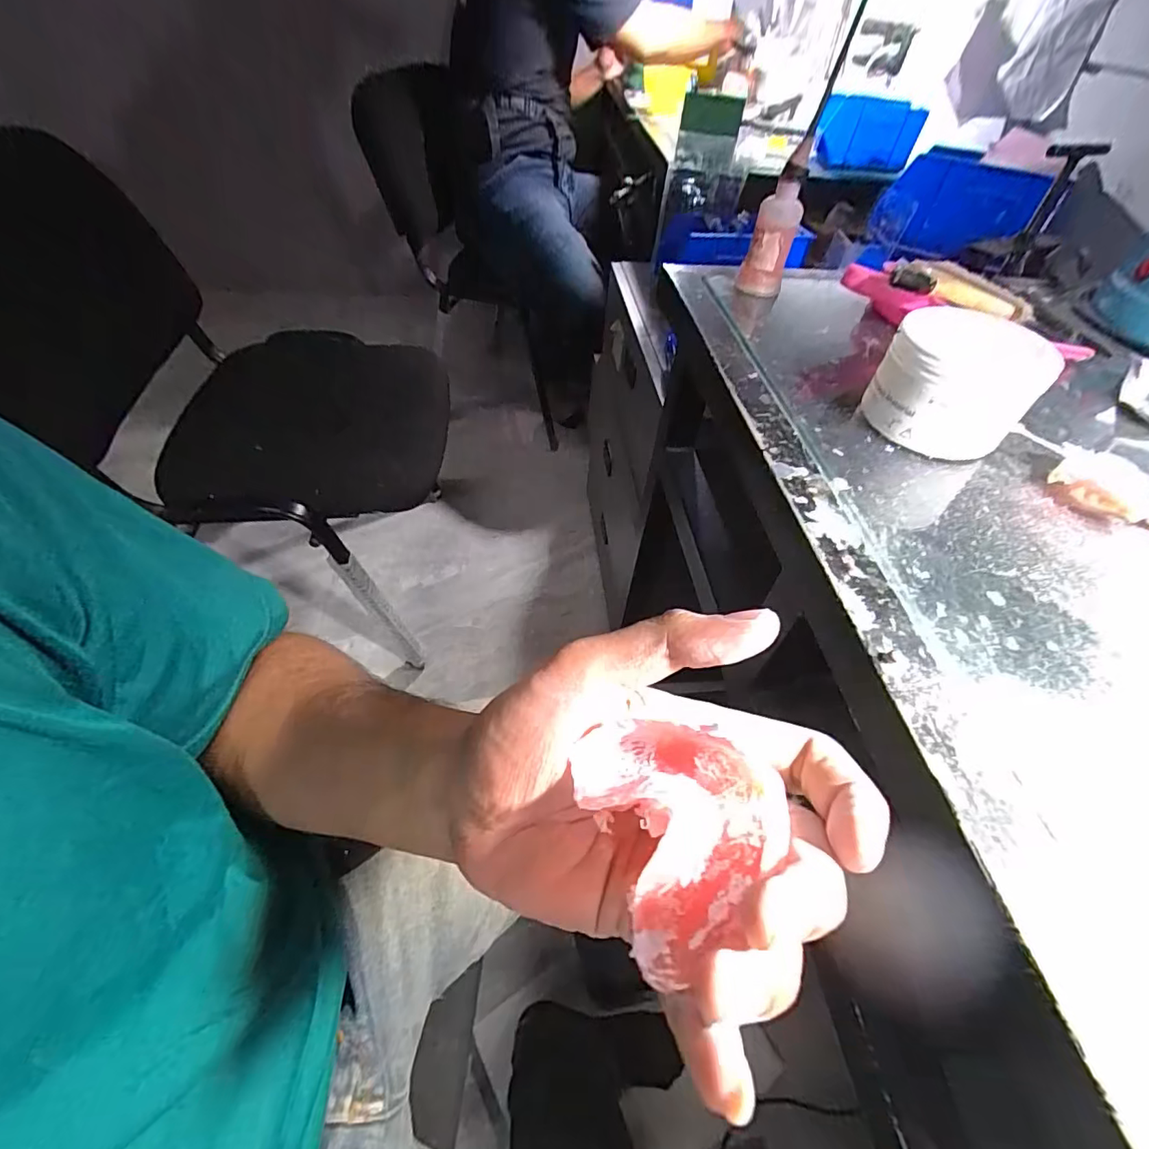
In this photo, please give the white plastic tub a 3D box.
[{"bbox_3d":[0.250,-0.126,0.342,0.082,0.073,0.084,2,50,-2],"label":"white plastic tub"}]

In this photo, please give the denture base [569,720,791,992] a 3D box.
[{"bbox_3d":[0.032,0.071,0.152,0.050,0.018,0.064,-13,52,-13],"label":"denture base"}]

